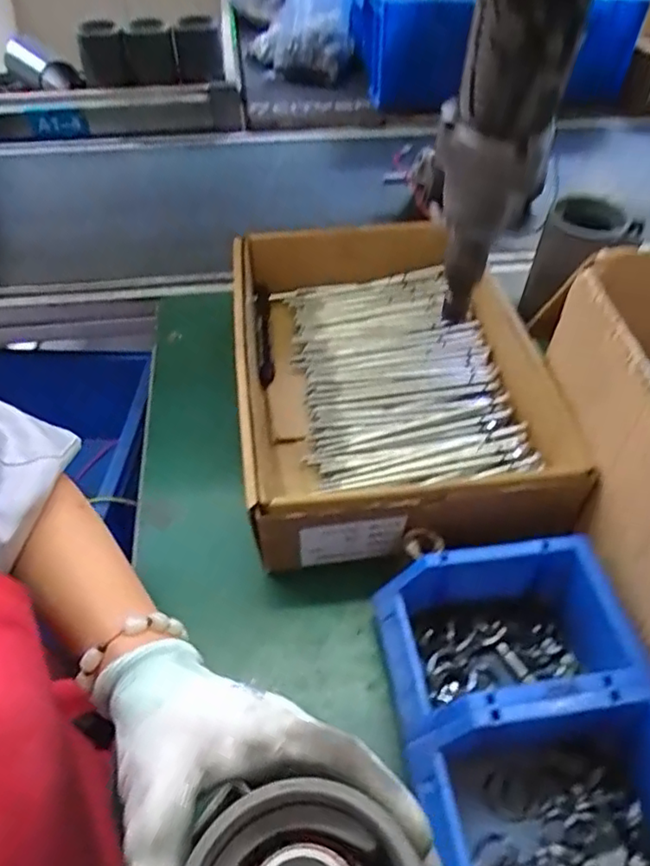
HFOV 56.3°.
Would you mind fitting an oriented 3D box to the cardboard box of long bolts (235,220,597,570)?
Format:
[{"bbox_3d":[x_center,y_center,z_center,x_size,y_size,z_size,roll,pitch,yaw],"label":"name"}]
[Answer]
[{"bbox_3d":[0.056,-0.067,0.584,0.270,0.078,0.391,-4,48,-4],"label":"cardboard box of long bolts"}]

